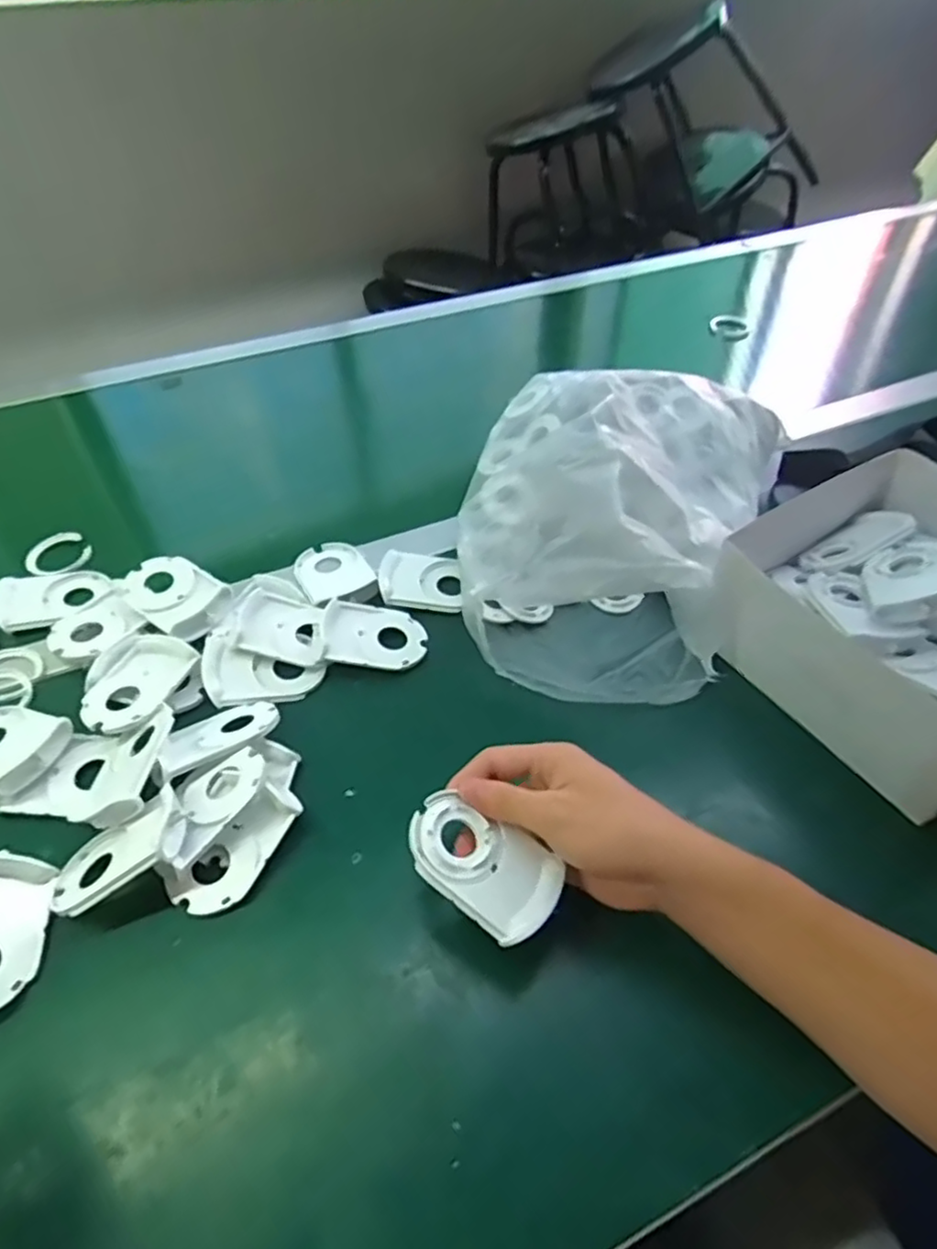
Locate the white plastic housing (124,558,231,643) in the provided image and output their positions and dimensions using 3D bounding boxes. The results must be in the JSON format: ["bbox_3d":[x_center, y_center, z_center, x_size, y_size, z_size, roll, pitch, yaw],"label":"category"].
[{"bbox_3d":[-0.234,-0.023,0.540,0.082,0.022,0.055,28,54,24],"label":"white plastic housing"}]

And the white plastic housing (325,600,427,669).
[{"bbox_3d":[-0.070,0.008,0.512,0.073,0.022,0.057,0,47,0],"label":"white plastic housing"}]

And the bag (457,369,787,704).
[{"bbox_3d":[0.119,-0.099,0.542,0.234,0.120,0.313,15,49,14],"label":"bag"}]

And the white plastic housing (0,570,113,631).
[{"bbox_3d":[-0.338,-0.026,0.551,0.083,0.020,0.065,-9,48,-8],"label":"white plastic housing"}]

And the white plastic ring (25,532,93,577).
[{"bbox_3d":[-0.360,-0.061,0.592,0.052,0.007,0.052,0,47,0],"label":"white plastic ring"}]

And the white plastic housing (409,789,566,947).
[{"bbox_3d":[0.008,0.126,0.359,0.081,0.019,0.052,26,53,23],"label":"white plastic housing"}]

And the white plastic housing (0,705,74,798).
[{"bbox_3d":[-0.316,0.078,0.452,0.097,0.025,0.059,18,50,16],"label":"white plastic housing"}]

